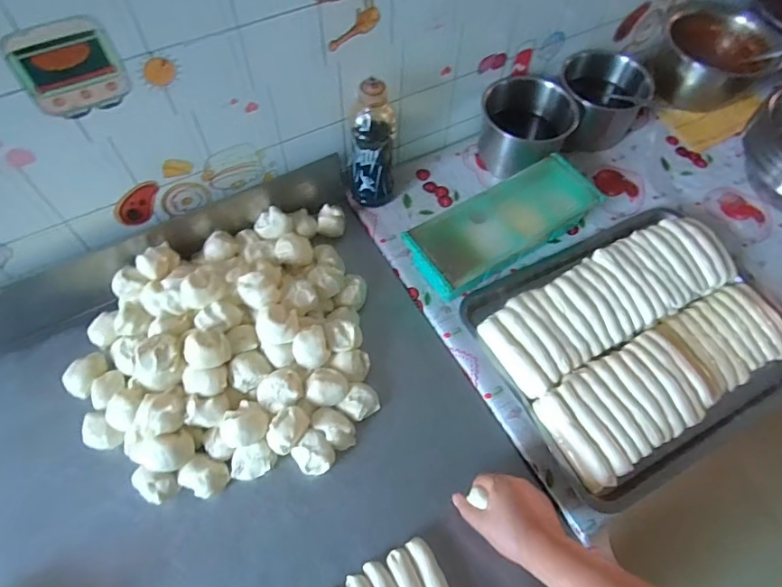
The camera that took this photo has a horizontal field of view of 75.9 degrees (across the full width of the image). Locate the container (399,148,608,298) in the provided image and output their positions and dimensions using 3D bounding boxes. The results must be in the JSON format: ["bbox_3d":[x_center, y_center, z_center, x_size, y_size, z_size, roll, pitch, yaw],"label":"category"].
[{"bbox_3d":[0.174,-0.102,0.783,0.313,0.074,0.116,-31,66,-17],"label":"container"}]

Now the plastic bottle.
[{"bbox_3d":[-0.028,-0.231,0.769,0.069,0.226,0.073,-5,61,-4],"label":"plastic bottle"}]

